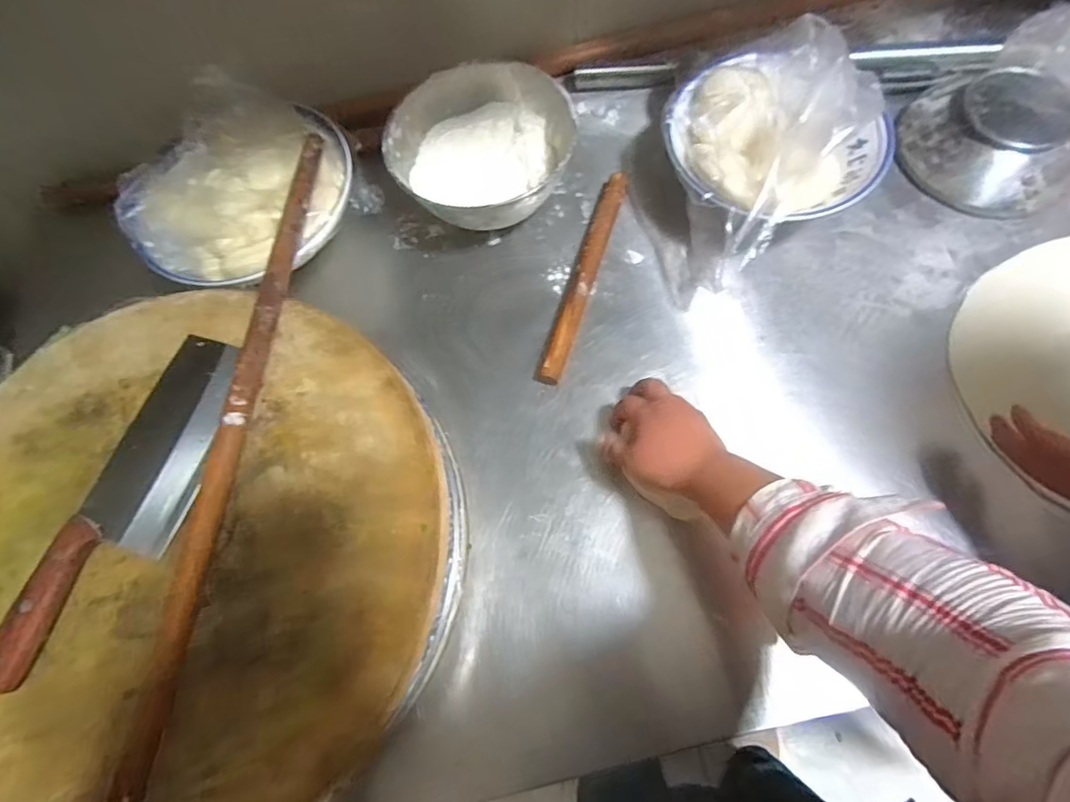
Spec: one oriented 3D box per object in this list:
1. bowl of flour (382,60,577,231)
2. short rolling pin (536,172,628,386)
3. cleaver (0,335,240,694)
[{"bbox_3d":[-0.056,-0.277,0.633,0.204,0.095,0.182,-27,70,-5],"label":"bowl of flour"},{"bbox_3d":[0.056,-0.141,0.612,0.028,0.026,0.265,16,72,10],"label":"short rolling pin"},{"bbox_3d":[-0.336,0.081,0.446,0.095,0.029,0.300,20,73,11],"label":"cleaver"}]

